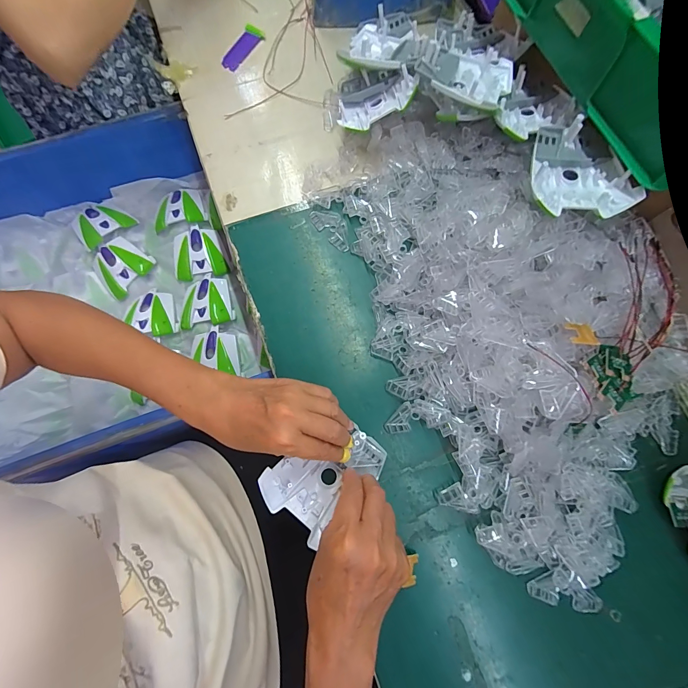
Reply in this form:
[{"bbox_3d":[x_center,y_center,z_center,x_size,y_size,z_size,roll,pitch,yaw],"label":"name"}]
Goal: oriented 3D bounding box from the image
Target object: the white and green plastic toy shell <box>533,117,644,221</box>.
[{"bbox_3d":[0.244,-0.181,0.338,0.097,0.022,0.104,6,76,1],"label":"white and green plastic toy shell"}]

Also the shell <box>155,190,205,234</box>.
[{"bbox_3d":[-0.310,-0.256,0.626,0.095,0.038,0.090,-10,76,-3],"label":"shell"}]

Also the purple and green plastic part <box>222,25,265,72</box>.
[{"bbox_3d":[-0.147,-0.435,0.484,0.030,0.006,0.081,26,78,7],"label":"purple and green plastic part"}]

